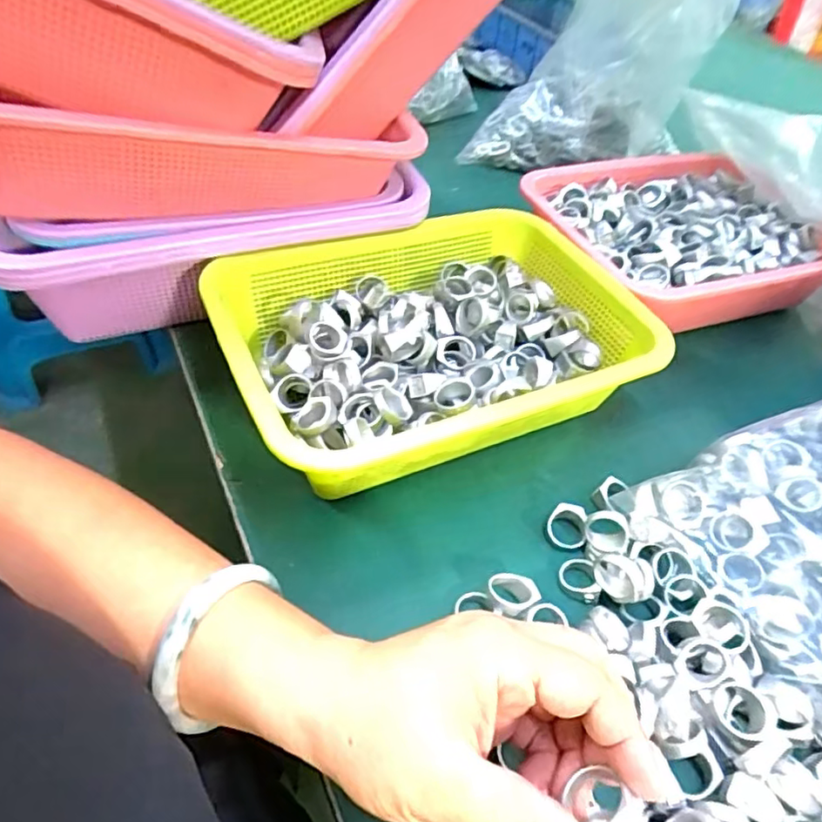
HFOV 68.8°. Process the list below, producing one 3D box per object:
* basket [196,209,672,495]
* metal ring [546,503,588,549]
[{"bbox_3d":[0.017,-0.039,0.408,0.261,0.081,0.188,-18,52,-22],"label":"basket"},{"bbox_3d":[0.094,0.069,0.360,0.022,0.005,0.026,6,66,11],"label":"metal ring"}]

